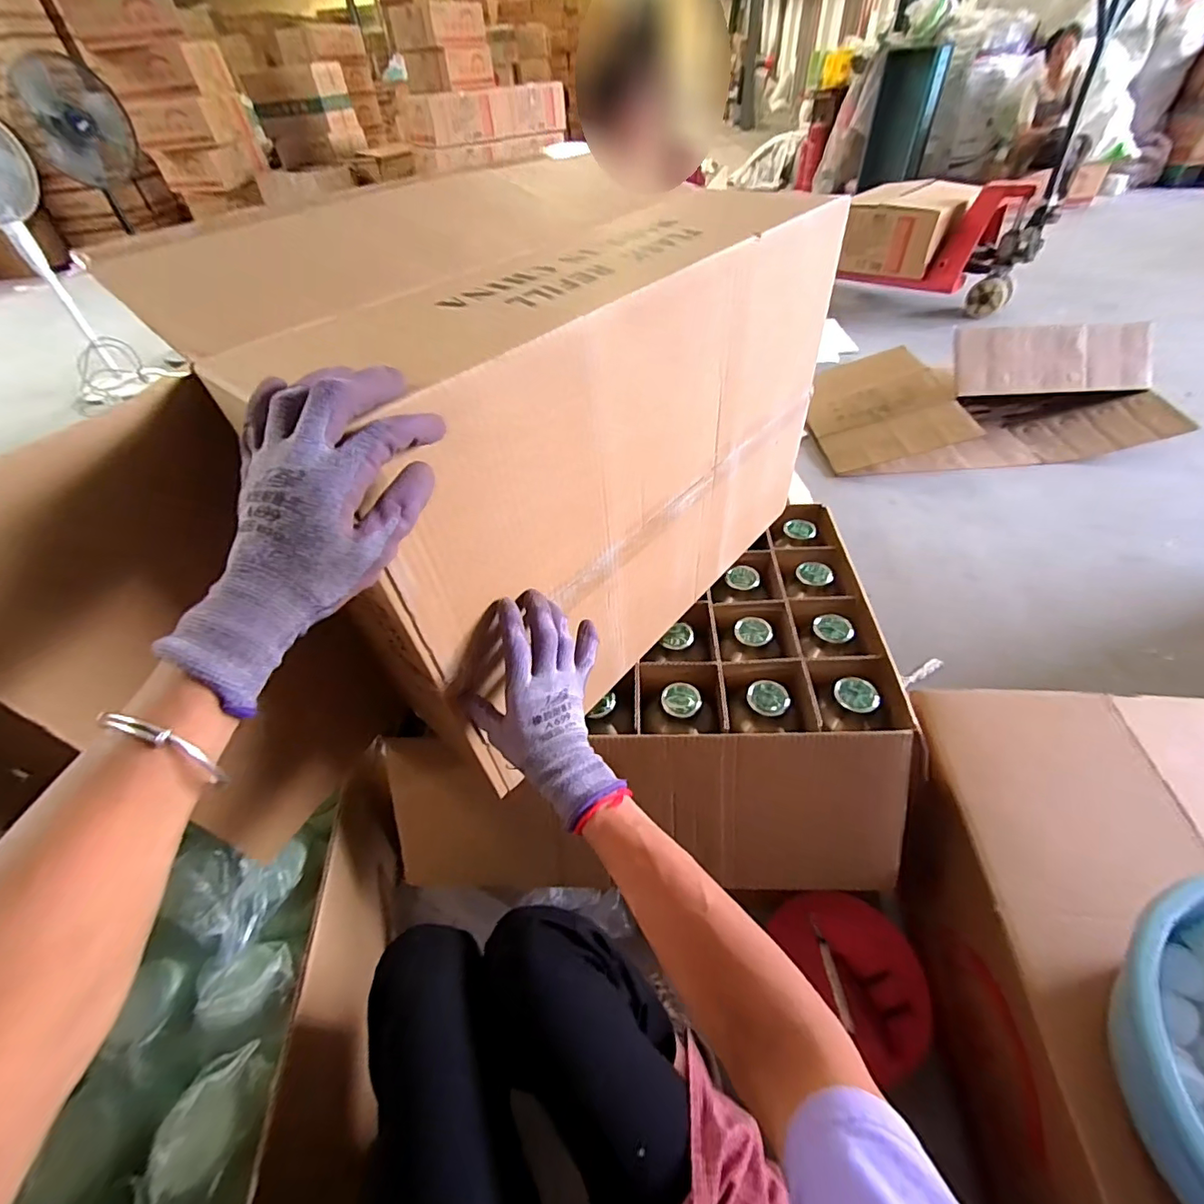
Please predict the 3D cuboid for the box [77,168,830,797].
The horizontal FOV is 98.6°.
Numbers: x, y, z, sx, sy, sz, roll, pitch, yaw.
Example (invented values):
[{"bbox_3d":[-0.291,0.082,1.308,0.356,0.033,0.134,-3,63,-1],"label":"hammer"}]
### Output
[{"bbox_3d":[-0.067,-0.215,0.649,0.377,0.456,0.663,30,56,29],"label":"box"}]

